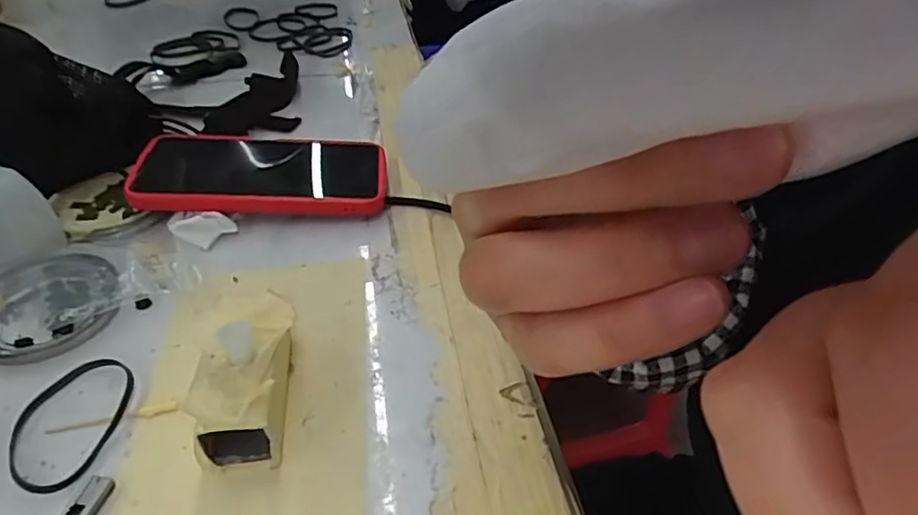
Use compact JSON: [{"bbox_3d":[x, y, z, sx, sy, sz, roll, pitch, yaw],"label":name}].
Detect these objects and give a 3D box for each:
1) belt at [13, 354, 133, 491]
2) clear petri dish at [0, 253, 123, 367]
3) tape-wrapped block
[{"bbox_3d":[-0.186,0.078,0.280,0.049,0.004,0.071,-1,41,-5],"label":"belt"},{"bbox_3d":[-0.235,0.023,0.331,0.075,0.009,0.080,2,40,-2],"label":"clear petri dish"},{"bbox_3d":[-0.101,0.055,0.281,0.044,0.043,0.081,-4,41,-7],"label":"tape-wrapped block"}]

